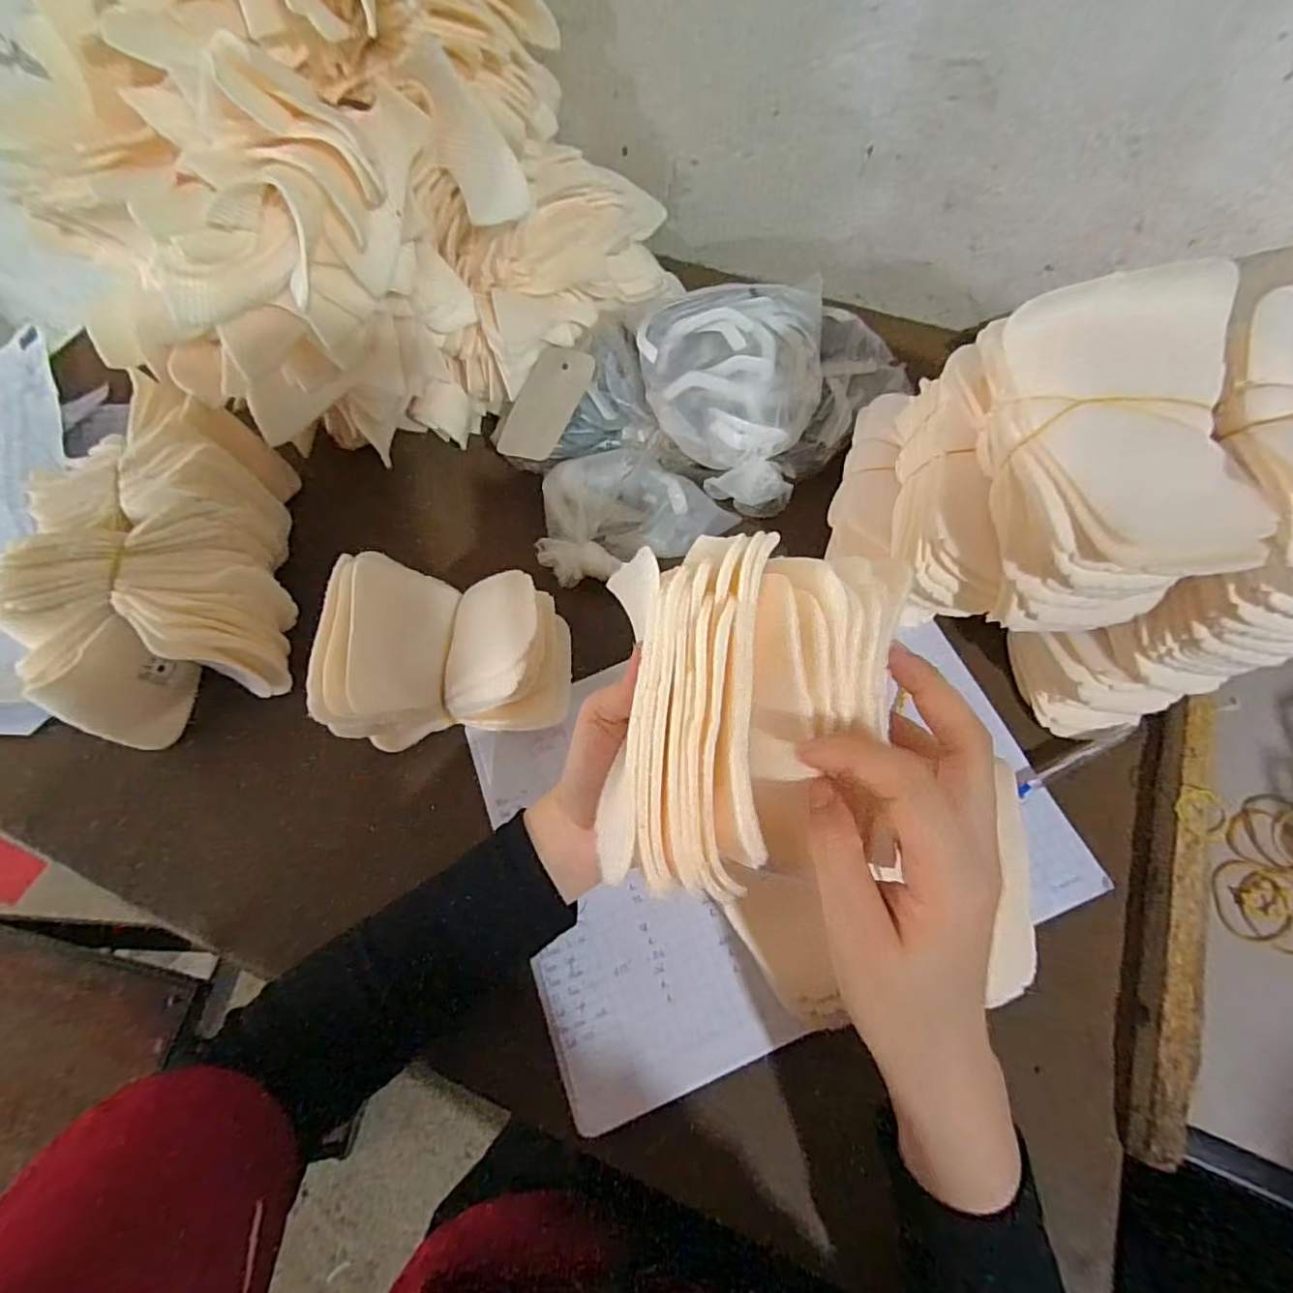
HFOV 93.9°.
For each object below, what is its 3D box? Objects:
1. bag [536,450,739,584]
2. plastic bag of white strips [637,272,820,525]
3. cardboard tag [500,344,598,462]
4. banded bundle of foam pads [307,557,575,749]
[{"bbox_3d":[-0.010,-0.105,0.468,0.153,0.039,0.093,-10,66,-3],"label":"bag"},{"bbox_3d":[0.061,-0.210,0.480,0.144,0.069,0.180,11,73,5],"label":"plastic bag of white strips"},{"bbox_3d":[-0.082,-0.198,0.493,0.050,0.006,0.102,21,81,10],"label":"cardboard tag"},{"bbox_3d":[-0.128,0.008,0.396,0.142,0.086,0.118,2,66,3],"label":"banded bundle of foam pads"}]

